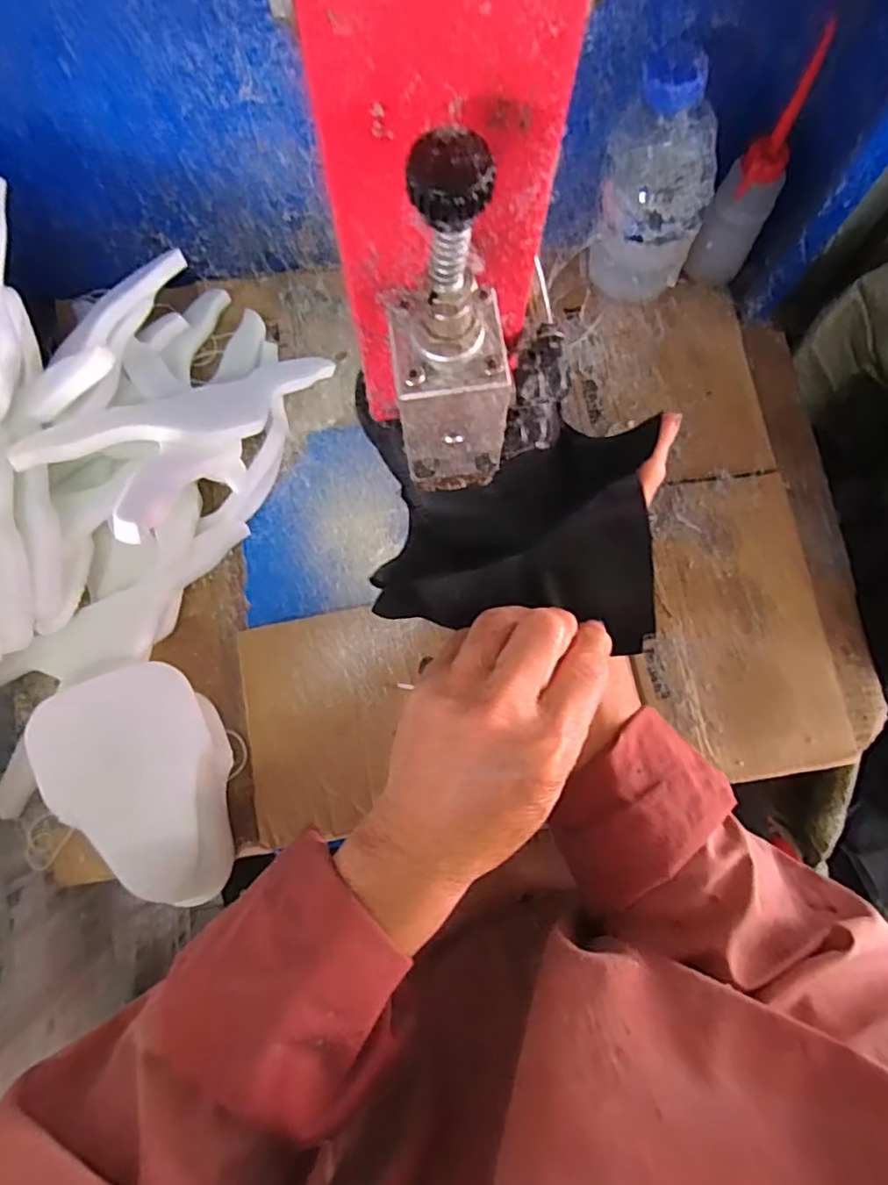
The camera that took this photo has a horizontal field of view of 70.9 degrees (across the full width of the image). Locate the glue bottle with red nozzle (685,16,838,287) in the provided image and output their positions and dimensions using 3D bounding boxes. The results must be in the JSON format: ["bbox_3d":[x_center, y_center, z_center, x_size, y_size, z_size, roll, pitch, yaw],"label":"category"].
[{"bbox_3d":[0.246,-0.320,0.488,0.046,0.185,0.035,30,78,6],"label":"glue bottle with red nozzle"}]

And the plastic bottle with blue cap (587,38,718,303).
[{"bbox_3d":[0.166,-0.308,0.487,0.072,0.173,0.082,-41,81,-10],"label":"plastic bottle with blue cap"}]

